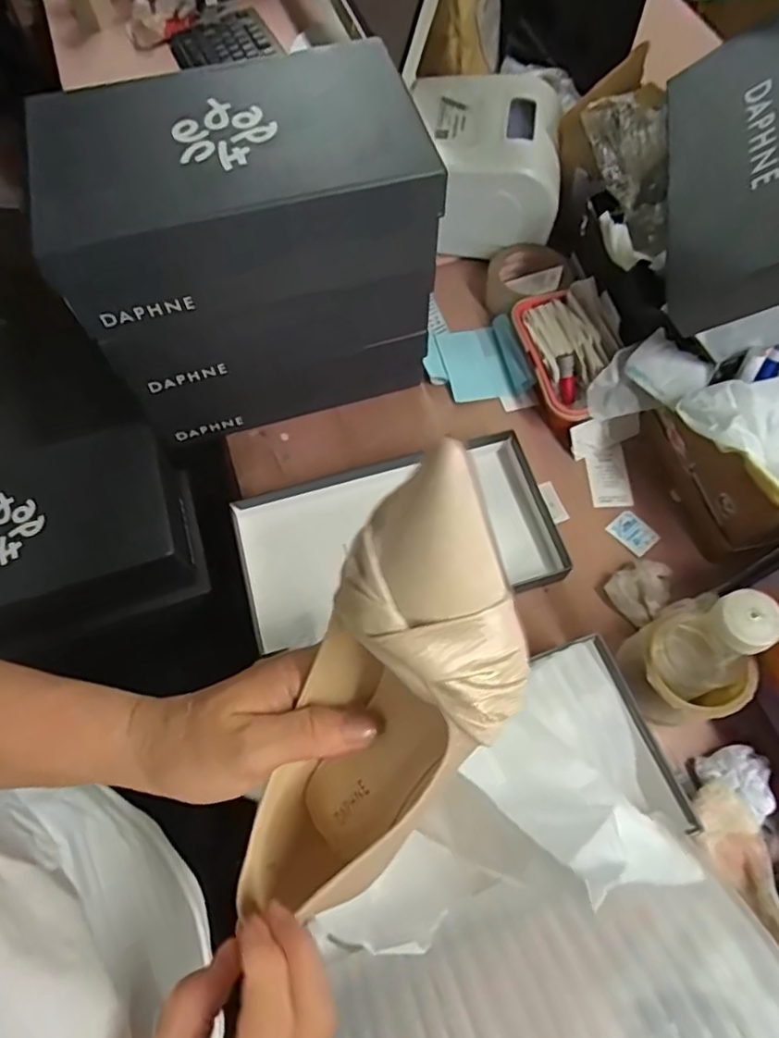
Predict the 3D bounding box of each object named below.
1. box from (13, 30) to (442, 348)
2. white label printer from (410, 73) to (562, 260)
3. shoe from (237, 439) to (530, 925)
[{"bbox_3d":[-0.124,-0.273,0.496,0.292,0.102,0.169,-15,66,-5],"label":"box"},{"bbox_3d":[0.118,-0.435,0.748,0.168,0.115,0.182,-4,66,0],"label":"white label printer"},{"bbox_3d":[-0.006,0.088,0.243,0.076,0.247,0.067,34,41,15],"label":"shoe"}]

